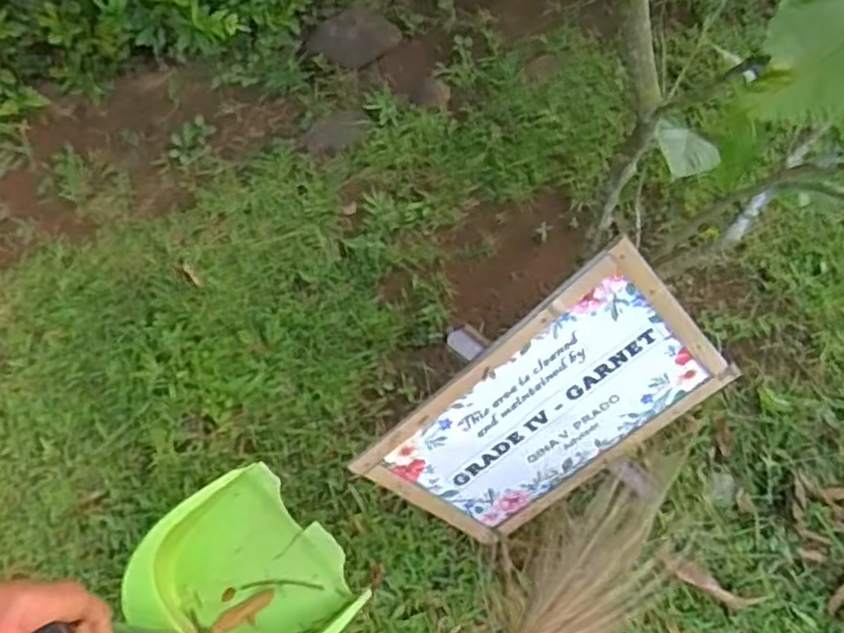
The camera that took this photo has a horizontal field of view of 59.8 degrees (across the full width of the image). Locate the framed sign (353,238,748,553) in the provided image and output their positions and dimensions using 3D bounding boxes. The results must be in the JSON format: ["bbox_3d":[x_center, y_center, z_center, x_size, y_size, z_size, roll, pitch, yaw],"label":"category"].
[{"bbox_3d":[0.172,0.139,1.035,0.472,0.317,0.025,-40,34,15],"label":"framed sign"}]

